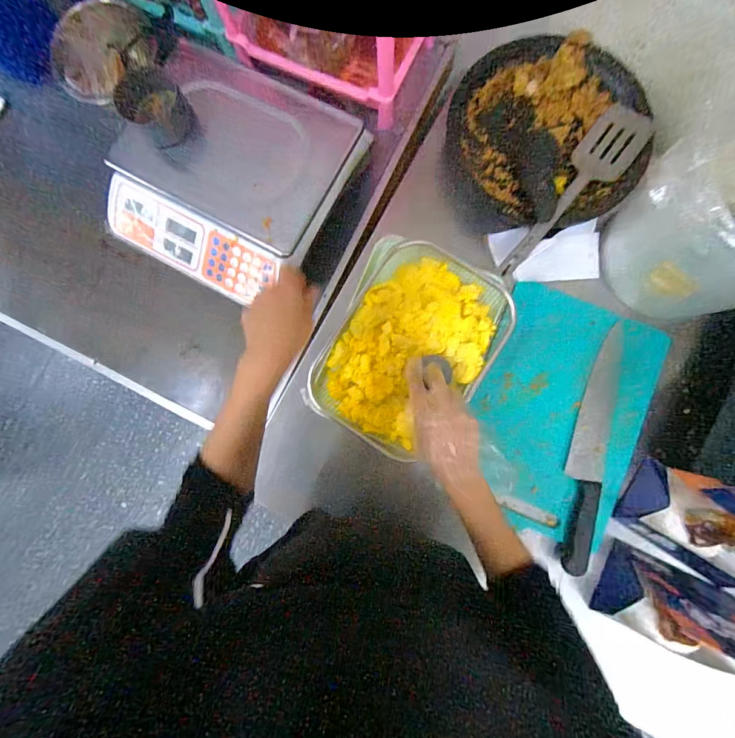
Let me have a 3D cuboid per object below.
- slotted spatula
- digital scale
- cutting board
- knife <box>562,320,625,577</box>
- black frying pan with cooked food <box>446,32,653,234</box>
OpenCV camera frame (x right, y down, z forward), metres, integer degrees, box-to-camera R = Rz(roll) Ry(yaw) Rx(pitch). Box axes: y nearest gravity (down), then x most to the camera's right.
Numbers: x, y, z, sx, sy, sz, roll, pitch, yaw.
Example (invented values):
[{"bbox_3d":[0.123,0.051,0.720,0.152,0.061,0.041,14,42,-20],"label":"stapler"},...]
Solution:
[{"bbox_3d":[0.293,-0.246,0.554,0.076,0.039,0.318,38,86,6],"label":"slotted spatula"},{"bbox_3d":[-0.210,-0.298,0.600,0.328,0.098,0.330,29,85,5],"label":"digital scale"},{"bbox_3d":[0.295,0.063,0.578,0.246,0.019,0.351,20,88,6],"label":"cutting board"},{"bbox_3d":[0.330,0.111,0.561,0.053,0.019,0.356,14,84,4],"label":"knife"},{"bbox_3d":[0.256,-0.353,0.594,0.262,0.061,0.305,2,83,2],"label":"black frying pan with cooked food"}]

